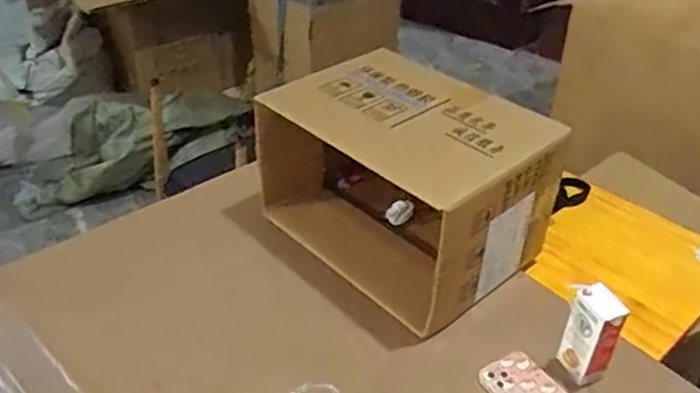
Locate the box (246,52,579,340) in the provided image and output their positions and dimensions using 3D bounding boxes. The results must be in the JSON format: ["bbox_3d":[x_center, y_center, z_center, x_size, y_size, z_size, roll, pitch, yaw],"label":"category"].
[{"bbox_3d":[0.069,-0.029,1.021,0.289,0.244,0.410,-27,44,-32],"label":"box"}]

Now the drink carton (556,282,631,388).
[{"bbox_3d":[0.310,0.185,0.834,0.046,0.145,0.058,-13,38,-17],"label":"drink carton"}]

